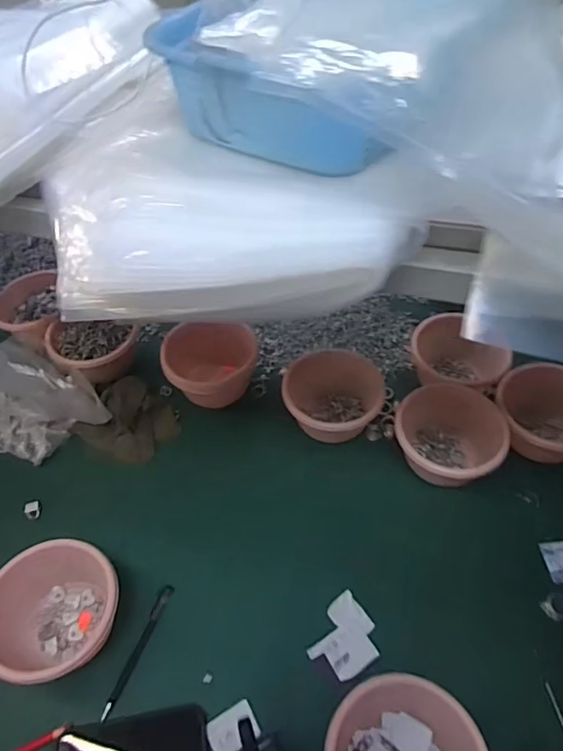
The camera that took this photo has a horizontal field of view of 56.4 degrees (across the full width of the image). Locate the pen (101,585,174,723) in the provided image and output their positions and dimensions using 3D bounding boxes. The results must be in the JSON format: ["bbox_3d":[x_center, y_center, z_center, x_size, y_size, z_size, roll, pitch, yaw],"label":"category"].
[{"bbox_3d":[-0.171,0.326,0.630,0.017,0.011,0.152,15,53,14],"label":"pen"}]

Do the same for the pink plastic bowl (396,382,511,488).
[{"bbox_3d":[0.239,0.090,0.762,0.149,0.085,0.130,19,54,17],"label":"pink plastic bowl"}]

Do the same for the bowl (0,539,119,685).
[{"bbox_3d":[-0.260,0.275,0.610,0.136,0.103,0.135,-1,51,1],"label":"bowl"}]

